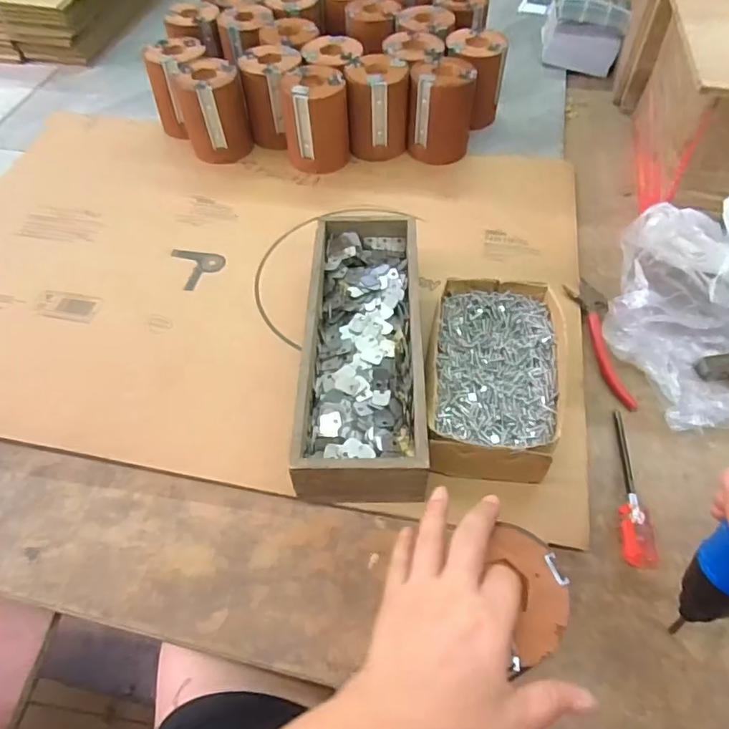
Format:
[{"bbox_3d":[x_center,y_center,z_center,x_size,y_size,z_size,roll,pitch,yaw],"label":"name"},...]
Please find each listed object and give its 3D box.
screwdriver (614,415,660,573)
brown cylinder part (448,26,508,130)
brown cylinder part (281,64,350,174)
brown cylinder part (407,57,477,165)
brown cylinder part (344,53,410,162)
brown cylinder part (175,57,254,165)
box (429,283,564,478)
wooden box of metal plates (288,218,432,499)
[{"bbox_3d":[0.216,0.094,0.441,0.026,0.019,0.136,7,54,6],"label":"screwdriver"},{"bbox_3d":[0.145,-0.373,0.720,0.077,0.099,0.090,-1,54,0],"label":"brown cylinder part"},{"bbox_3d":[-0.059,-0.304,0.678,0.079,0.101,0.077,-5,54,-3],"label":"brown cylinder part"},{"bbox_3d":[0.096,-0.315,0.677,0.077,0.098,0.077,8,54,7],"label":"brown cylinder part"},{"bbox_3d":[0.017,-0.322,0.689,0.075,0.100,0.079,-1,54,0],"label":"brown cylinder part"},{"bbox_3d":[-0.192,-0.326,0.695,0.078,0.097,0.087,-14,55,-9],"label":"brown cylinder part"},{"bbox_3d":[0.111,0.014,0.468,0.111,0.055,0.193,10,54,8],"label":"box"},{"bbox_3d":[0.000,-0.016,0.488,0.098,0.065,0.282,1,54,1],"label":"wooden box of metal plates"}]

